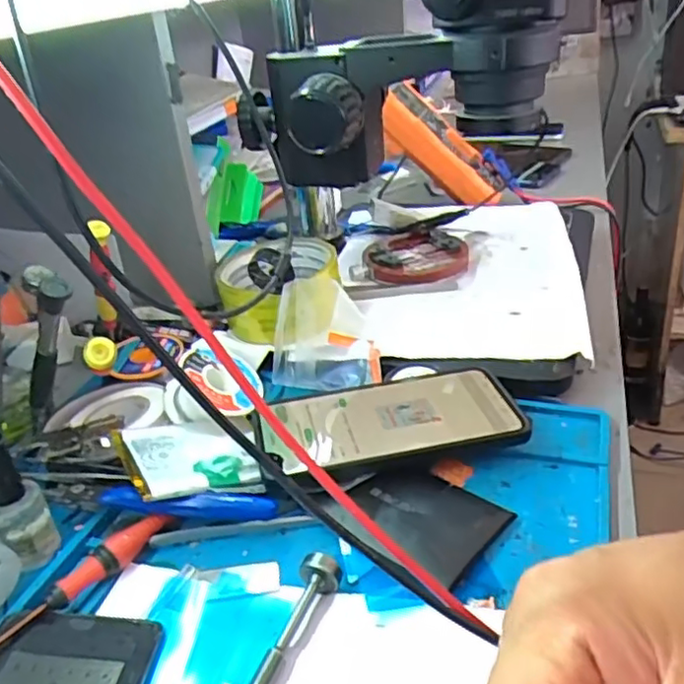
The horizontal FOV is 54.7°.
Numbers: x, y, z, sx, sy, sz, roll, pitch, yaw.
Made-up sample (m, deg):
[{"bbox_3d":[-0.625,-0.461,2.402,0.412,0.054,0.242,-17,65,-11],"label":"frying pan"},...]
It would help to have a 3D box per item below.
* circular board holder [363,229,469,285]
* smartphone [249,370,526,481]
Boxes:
[{"bbox_3d":[0.063,-0.074,0.572,0.086,0.021,0.085,-5,29,4],"label":"circular board holder"},{"bbox_3d":[0.027,0.045,0.382,0.144,0.010,0.078,-11,29,-8],"label":"smartphone"}]

